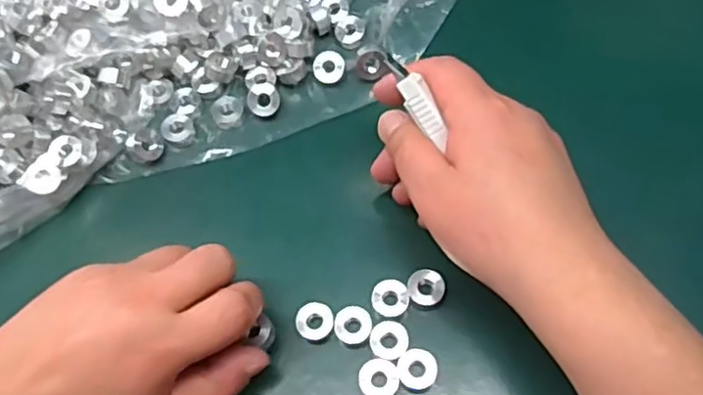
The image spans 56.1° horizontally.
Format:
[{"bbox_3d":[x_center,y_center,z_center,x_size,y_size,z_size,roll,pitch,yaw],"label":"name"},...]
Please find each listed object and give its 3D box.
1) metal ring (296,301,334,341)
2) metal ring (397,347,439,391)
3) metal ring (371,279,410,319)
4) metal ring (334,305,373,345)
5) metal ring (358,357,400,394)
[{"bbox_3d":[-0.018,0.059,0.314,0.018,0.004,0.018,-2,64,3],"label":"metal ring"},{"bbox_3d":[0.030,0.079,0.304,0.018,0.007,0.018,-2,64,3],"label":"metal ring"},{"bbox_3d":[0.019,0.048,0.315,0.017,0.004,0.018,-2,64,3],"label":"metal ring"},{"bbox_3d":[0.001,0.060,0.311,0.018,0.004,0.018,-2,64,3],"label":"metal ring"},{"bbox_3d":[0.013,0.084,0.303,0.018,0.005,0.018,-2,64,3],"label":"metal ring"}]

